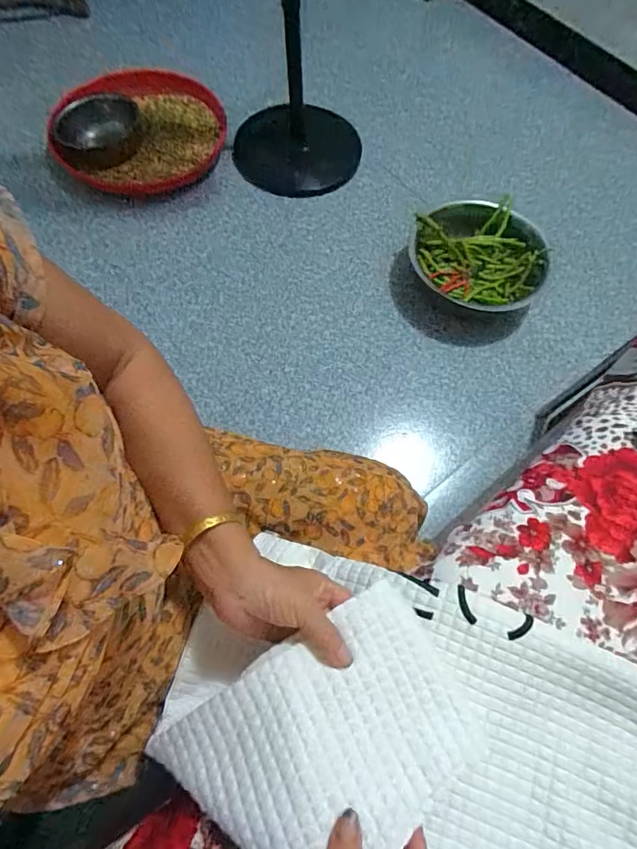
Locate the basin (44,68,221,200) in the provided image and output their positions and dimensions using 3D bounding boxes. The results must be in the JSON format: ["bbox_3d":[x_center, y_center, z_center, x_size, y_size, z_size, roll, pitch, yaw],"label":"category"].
[{"bbox_3d":[-0.451,-0.757,1.185,0.394,0.116,0.377,1,68,-2],"label":"basin"}]

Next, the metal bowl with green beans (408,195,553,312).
[{"bbox_3d":[0.381,-0.381,1.072,0.255,0.086,0.301,-26,71,-13],"label":"metal bowl with green beans"}]

